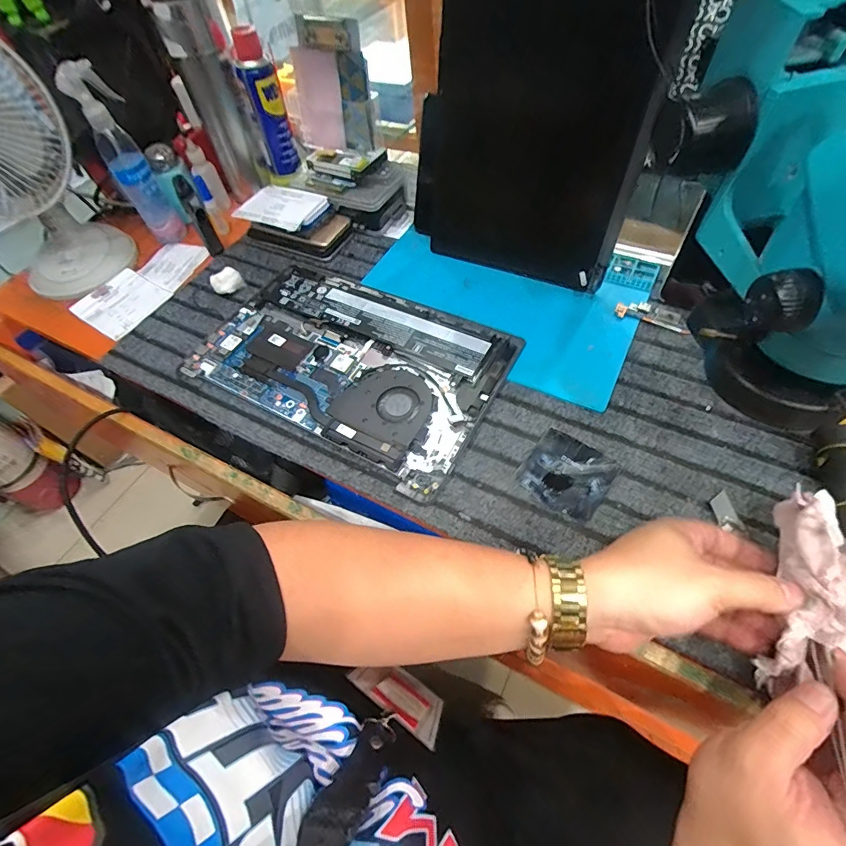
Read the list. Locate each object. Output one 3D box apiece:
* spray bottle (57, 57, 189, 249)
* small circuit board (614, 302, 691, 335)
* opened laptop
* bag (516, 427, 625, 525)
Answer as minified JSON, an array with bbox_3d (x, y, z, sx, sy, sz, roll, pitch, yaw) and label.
[{"bbox_3d":[-0.403,-0.355,0.594,0.054,0.226,0.083,-31,60,-15],"label":"spray bottle"},{"bbox_3d":[0.271,-0.127,0.505,0.083,0.004,0.029,20,61,16],"label":"small circuit board"},{"bbox_3d":[-0.086,-0.082,0.506,0.353,0.014,0.218,26,63,19],"label":"opened laptop"},{"bbox_3d":[0.138,0.048,0.411,0.077,0.004,0.076,32,65,22],"label":"bag"}]

